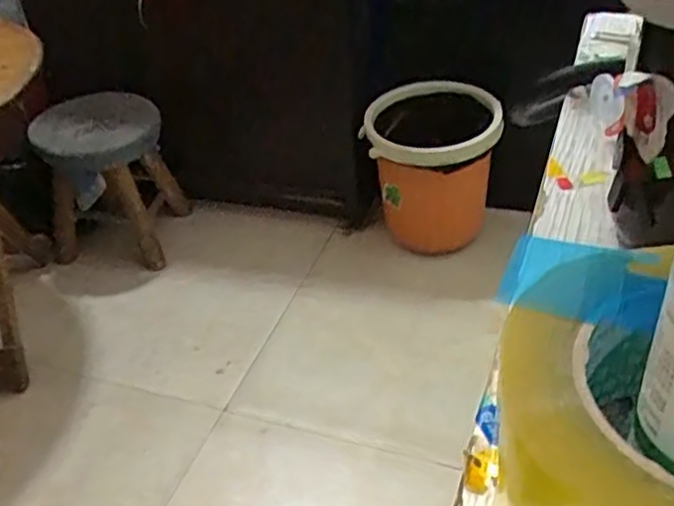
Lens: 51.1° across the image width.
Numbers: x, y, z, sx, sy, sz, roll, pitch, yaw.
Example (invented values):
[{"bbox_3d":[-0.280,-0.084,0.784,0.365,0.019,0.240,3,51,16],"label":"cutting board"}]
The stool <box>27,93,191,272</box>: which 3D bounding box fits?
[{"bbox_3d":[-0.480,-0.156,1.500,0.223,0.320,0.230,1,37,9],"label":"stool"}]

